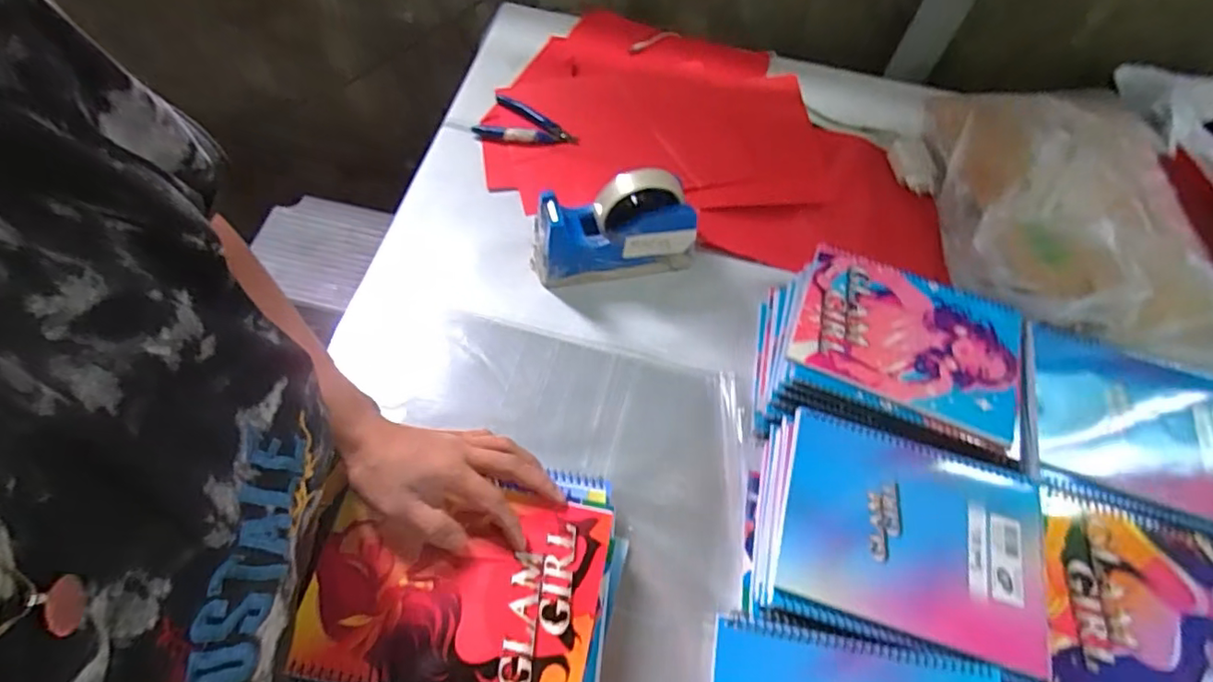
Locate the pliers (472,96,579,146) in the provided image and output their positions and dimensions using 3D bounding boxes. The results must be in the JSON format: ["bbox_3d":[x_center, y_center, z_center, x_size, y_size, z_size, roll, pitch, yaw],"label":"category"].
[{"bbox_3d":[-0.095,-0.268,0.728,0.122,0.006,0.070,6,59,0],"label":"pliers"}]

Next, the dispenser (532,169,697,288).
[{"bbox_3d":[0.007,-0.116,0.594,0.162,0.105,0.055,-10,60,-9],"label":"dispenser"}]

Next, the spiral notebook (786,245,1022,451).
[{"bbox_3d":[0.280,-0.006,0.553,0.198,0.009,0.151,22,61,8],"label":"spiral notebook"}]

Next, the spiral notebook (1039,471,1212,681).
[{"bbox_3d":[0.428,0.203,0.445,0.195,0.009,0.158,18,60,6],"label":"spiral notebook"}]

